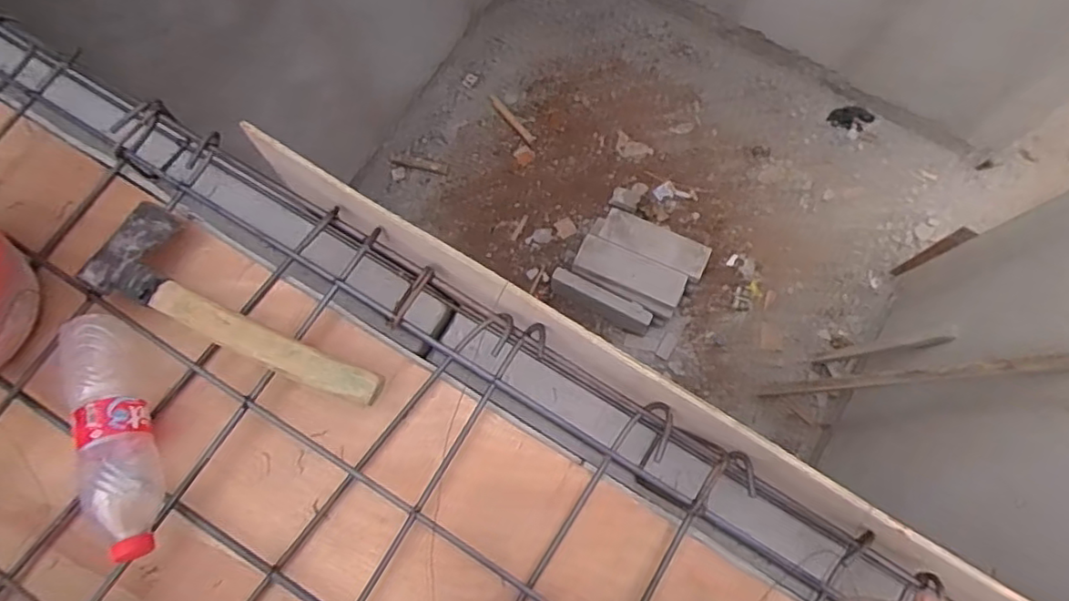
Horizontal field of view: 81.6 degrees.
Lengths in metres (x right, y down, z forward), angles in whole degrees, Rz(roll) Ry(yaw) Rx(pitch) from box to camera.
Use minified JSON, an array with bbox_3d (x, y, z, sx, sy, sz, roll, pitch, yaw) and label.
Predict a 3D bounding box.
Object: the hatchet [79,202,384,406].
[{"bbox_3d":[-0.283,0.000,0.610,0.332,0.044,0.103,23,76,6],"label":"hatchet"}]

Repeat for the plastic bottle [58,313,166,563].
[{"bbox_3d":[-0.392,0.124,0.586,0.060,0.070,0.235,-27,77,-7],"label":"plastic bottle"}]

